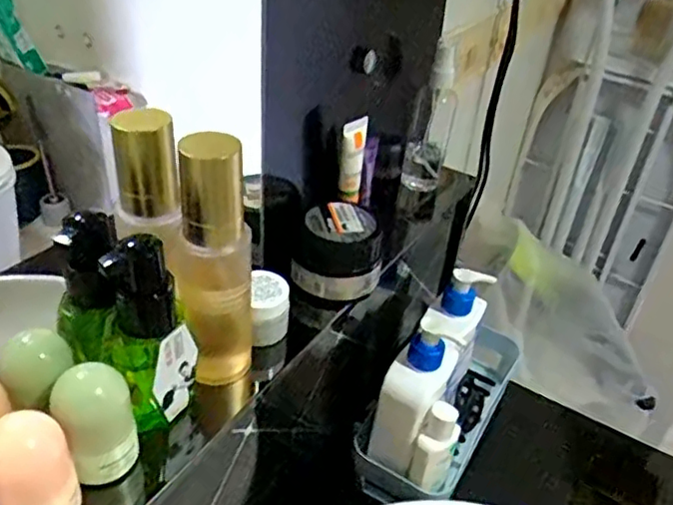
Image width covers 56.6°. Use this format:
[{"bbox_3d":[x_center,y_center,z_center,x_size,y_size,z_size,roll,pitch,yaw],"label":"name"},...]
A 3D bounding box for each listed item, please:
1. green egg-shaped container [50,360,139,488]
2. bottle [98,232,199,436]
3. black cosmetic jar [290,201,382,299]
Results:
[{"bbox_3d":[-0.122,0.088,0.320,0.035,0.058,0.030,-13,40,-25],"label":"green egg-shaped container"},{"bbox_3d":[-0.101,0.044,0.340,0.034,0.106,0.041,30,42,30],"label":"bottle"},{"bbox_3d":[0.002,-0.001,0.470,0.063,0.048,0.059,4,35,-3],"label":"black cosmetic jar"}]

